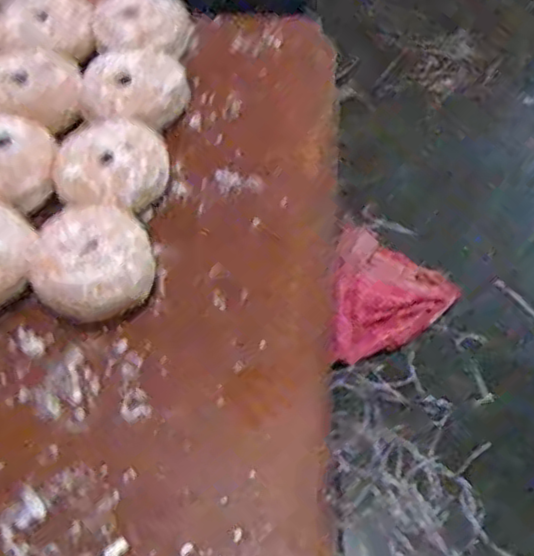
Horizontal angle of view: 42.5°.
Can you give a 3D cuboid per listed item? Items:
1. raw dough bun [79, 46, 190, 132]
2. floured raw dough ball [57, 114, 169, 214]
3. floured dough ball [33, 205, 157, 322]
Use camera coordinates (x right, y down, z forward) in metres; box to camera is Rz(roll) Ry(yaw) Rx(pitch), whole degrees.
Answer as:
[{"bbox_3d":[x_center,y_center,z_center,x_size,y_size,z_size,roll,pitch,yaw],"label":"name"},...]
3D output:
[{"bbox_3d":[-0.114,-0.153,0.582,0.085,0.042,0.080,0,59,0],"label":"raw dough bun"},{"bbox_3d":[-0.121,-0.082,0.541,0.086,0.044,0.087,0,58,0],"label":"floured raw dough ball"},{"bbox_3d":[-0.120,-0.013,0.490,0.077,0.034,0.083,0,58,0],"label":"floured dough ball"}]

